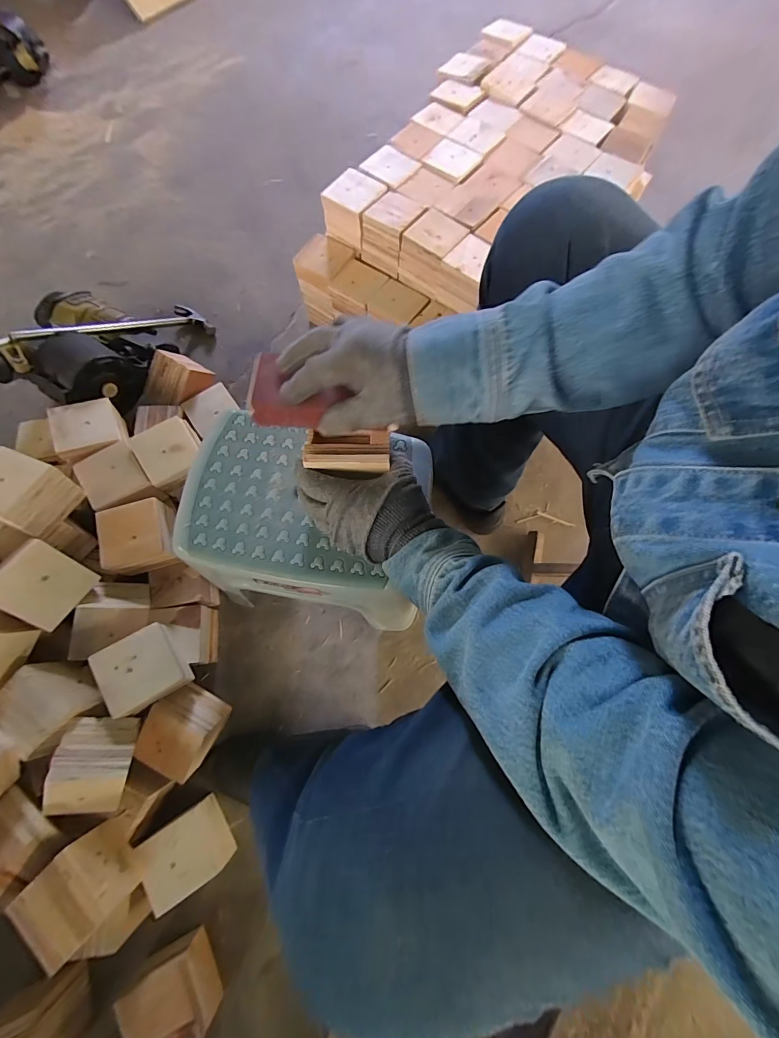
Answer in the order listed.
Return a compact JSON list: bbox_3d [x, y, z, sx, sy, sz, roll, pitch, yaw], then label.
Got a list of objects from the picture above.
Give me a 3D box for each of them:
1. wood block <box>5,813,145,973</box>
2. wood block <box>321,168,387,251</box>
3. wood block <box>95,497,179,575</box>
[{"bbox_3d":[-0.400,0.482,0.519,0.096,0.085,0.105,42,76,10],"label":"wood block"},{"bbox_3d":[-0.070,-0.623,0.799,0.096,0.077,0.096,34,75,8],"label":"wood block"},{"bbox_3d":[-0.412,0.029,0.666,0.104,0.072,0.100,-17,74,-7],"label":"wood block"}]

